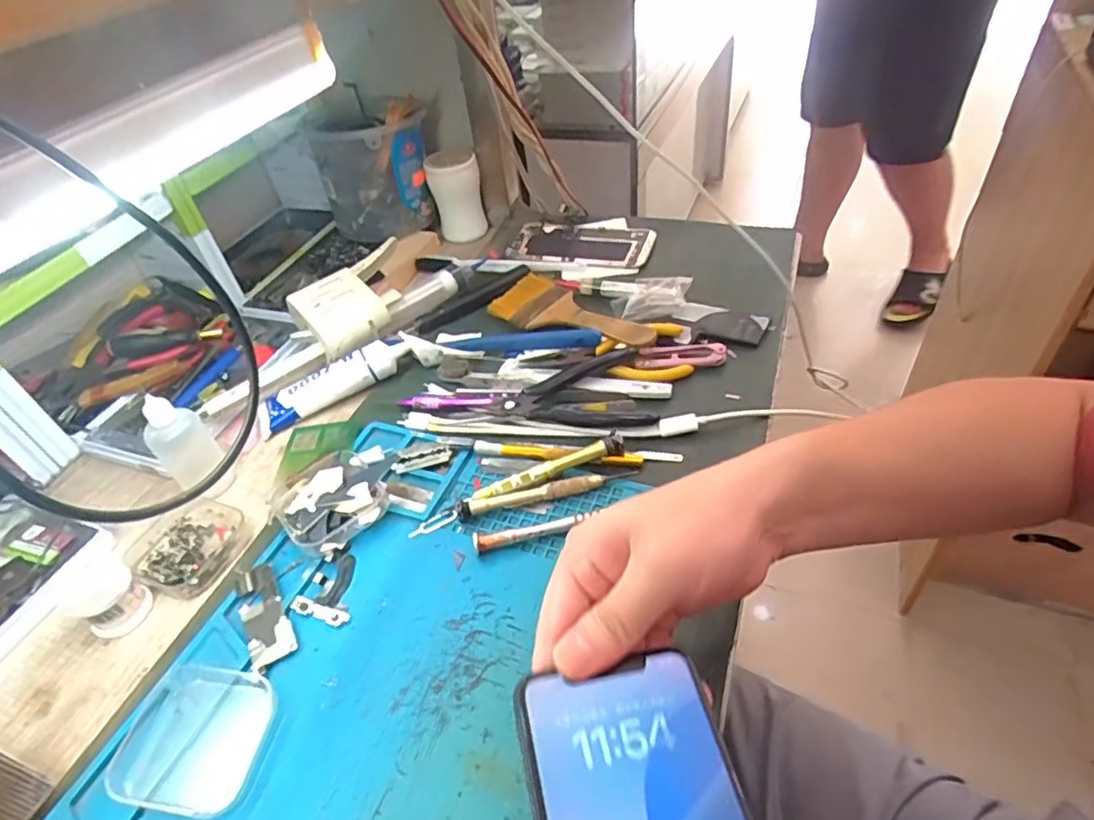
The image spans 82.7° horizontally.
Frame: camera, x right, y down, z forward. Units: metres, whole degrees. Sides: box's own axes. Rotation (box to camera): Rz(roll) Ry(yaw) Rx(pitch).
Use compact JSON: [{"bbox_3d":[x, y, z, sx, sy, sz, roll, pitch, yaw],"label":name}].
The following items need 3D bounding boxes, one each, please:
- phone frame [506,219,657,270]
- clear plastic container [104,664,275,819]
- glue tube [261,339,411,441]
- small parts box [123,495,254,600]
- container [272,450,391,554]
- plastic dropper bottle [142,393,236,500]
[{"bbox_3d":[0.034,-0.170,0.637,0.151,0.014,0.073,13,47,20],"label":"phone frame"},{"bbox_3d":[-0.175,0.161,0.309,0.067,0.013,0.066,-1,44,7],"label":"clear plastic container"},{"bbox_3d":[-0.172,-0.024,0.499,0.128,0.017,0.035,-30,73,-8],"label":"glue tube"},{"bbox_3d":[-0.233,0.084,0.406,0.060,0.023,0.067,10,46,18],"label":"small parts box"},{"bbox_3d":[-0.143,0.058,0.408,0.065,0.022,0.067,-33,49,-25],"label":"container"},{"bbox_3d":[-0.248,0.025,0.427,0.028,0.074,0.031,5,45,13],"label":"plastic dropper bottle"}]

